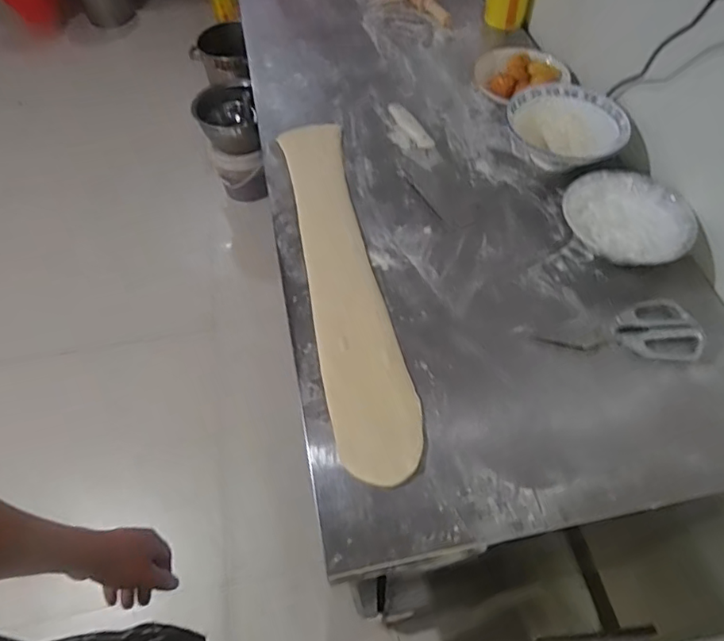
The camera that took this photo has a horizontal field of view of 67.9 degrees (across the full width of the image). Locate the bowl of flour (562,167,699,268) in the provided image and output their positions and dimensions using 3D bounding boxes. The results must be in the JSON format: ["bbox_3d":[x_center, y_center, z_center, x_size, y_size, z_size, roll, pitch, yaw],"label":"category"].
[{"bbox_3d":[0.387,-0.150,0.791,0.181,0.047,0.151,18,58,13],"label":"bowl of flour"}]

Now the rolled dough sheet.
[{"bbox_3d":[-0.033,-0.078,0.780,0.104,0.022,0.609,-12,54,-4],"label":"rolled dough sheet"}]

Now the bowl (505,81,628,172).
[{"bbox_3d":[0.342,-0.324,0.908,0.182,0.072,0.182,-1,56,1],"label":"bowl"}]

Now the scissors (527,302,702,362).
[{"bbox_3d":[0.337,0.009,0.710,0.206,0.006,0.089,5,56,5],"label":"scissors"}]

